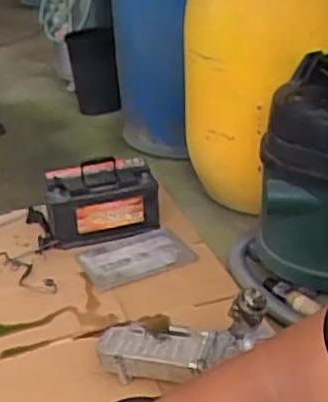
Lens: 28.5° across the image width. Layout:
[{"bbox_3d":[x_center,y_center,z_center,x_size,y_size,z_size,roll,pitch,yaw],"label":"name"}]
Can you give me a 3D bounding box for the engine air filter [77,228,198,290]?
[{"bbox_3d":[-0.074,0.158,1.837,0.304,0.032,0.188,-14,31,-23],"label":"engine air filter"}]

